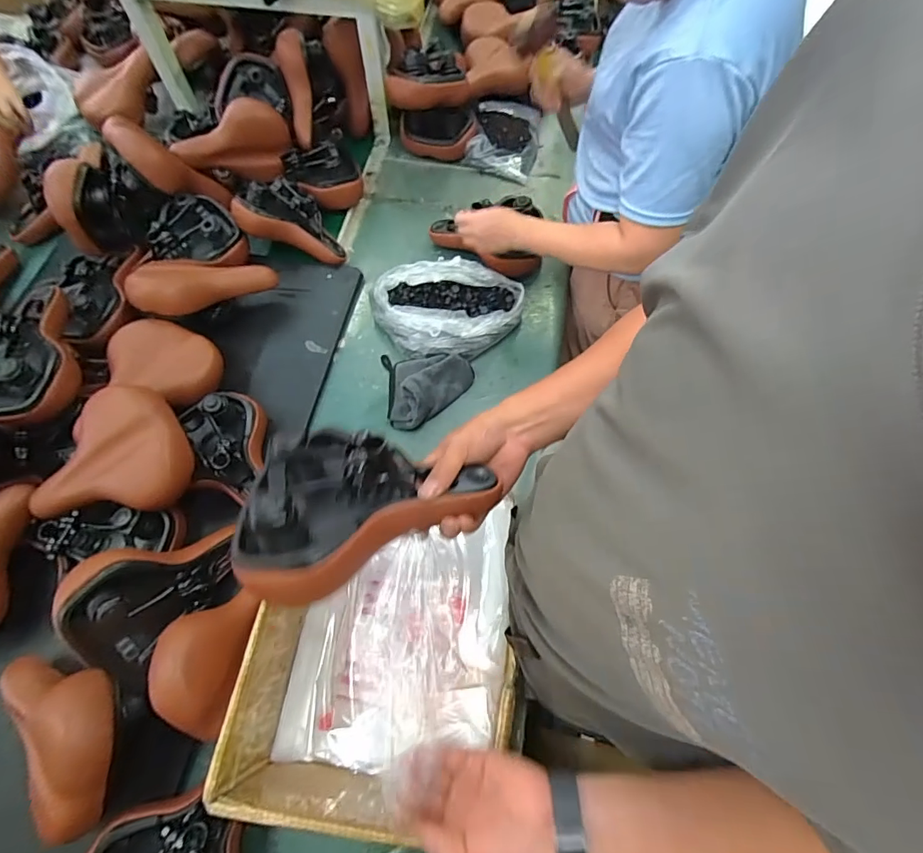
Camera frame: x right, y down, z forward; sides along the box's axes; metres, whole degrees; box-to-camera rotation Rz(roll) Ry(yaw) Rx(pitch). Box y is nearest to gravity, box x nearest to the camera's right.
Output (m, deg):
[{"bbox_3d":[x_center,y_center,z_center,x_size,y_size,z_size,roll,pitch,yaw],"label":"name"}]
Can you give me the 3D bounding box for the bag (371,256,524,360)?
[{"bbox_3d":[-0.024,-0.238,0.955,0.296,0.080,0.200,-9,66,-5],"label":"bag"}]

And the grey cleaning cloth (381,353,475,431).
[{"bbox_3d":[-0.070,-0.076,0.888,0.181,0.055,0.160,2,65,0],"label":"grey cleaning cloth"}]

